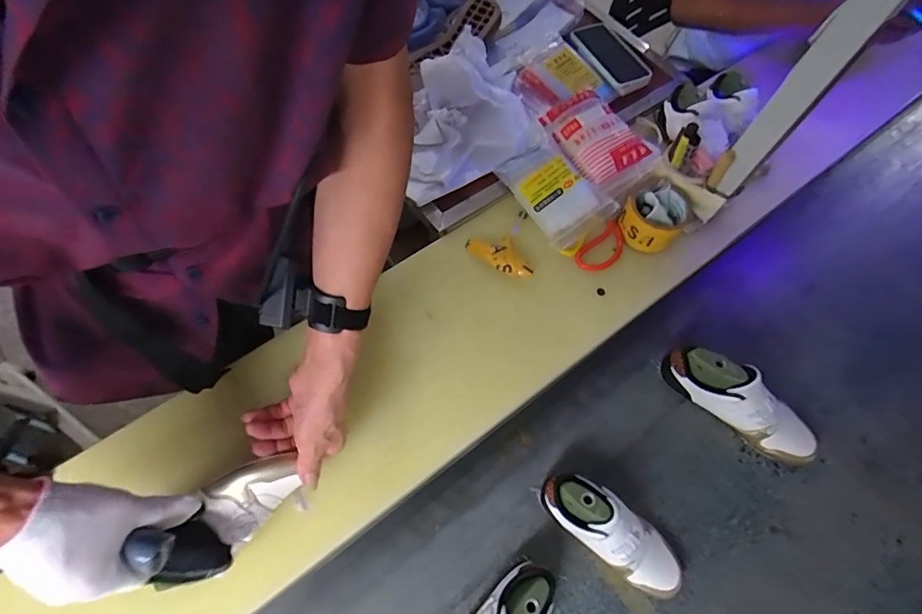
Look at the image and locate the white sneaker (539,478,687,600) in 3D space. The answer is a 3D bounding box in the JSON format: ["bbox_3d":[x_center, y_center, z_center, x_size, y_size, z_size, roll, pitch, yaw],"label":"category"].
[{"bbox_3d":[0.187,0.272,0.573,0.187,0.082,0.067,35,66,14],"label":"white sneaker"}]

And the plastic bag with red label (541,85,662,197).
[{"bbox_3d":[0.214,-0.261,0.739,0.115,0.044,0.175,-31,70,-17],"label":"plastic bag with red label"}]

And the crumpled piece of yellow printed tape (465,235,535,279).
[{"bbox_3d":[0.061,-0.078,0.693,0.104,0.019,0.049,37,68,14],"label":"crumpled piece of yellow printed tape"}]

